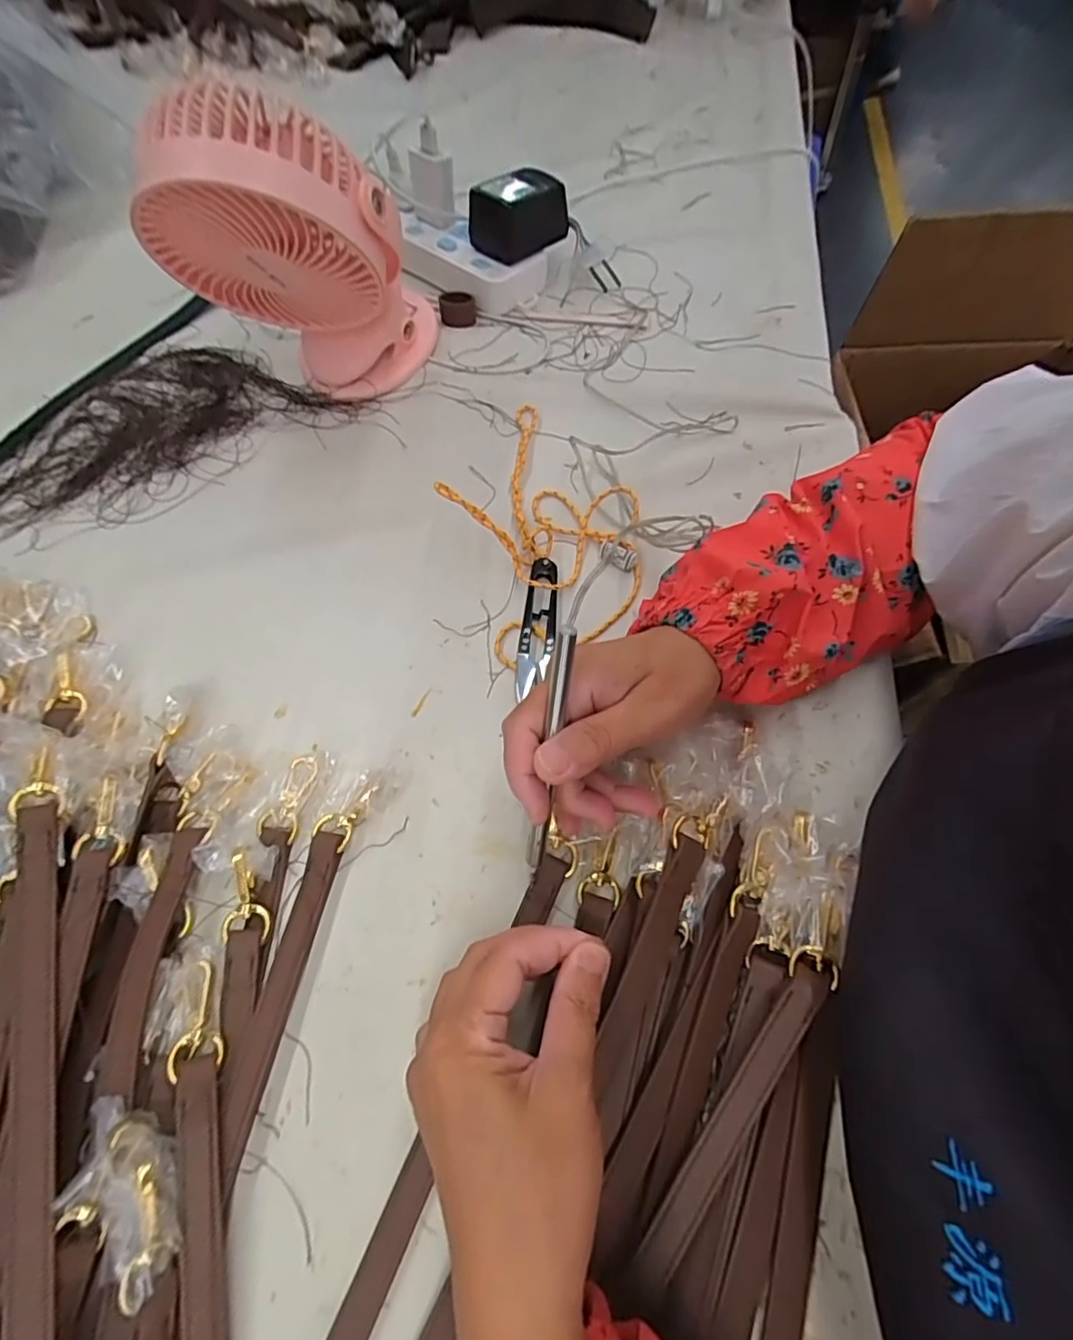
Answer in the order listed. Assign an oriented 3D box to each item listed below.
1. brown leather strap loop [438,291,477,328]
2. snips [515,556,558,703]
[{"bbox_3d":[-0.066,-0.304,0.485,0.030,0.019,0.023,-3,64,-1],"label":"brown leather strap loop"},{"bbox_3d":[0.001,-0.029,0.365,0.021,0.011,0.095,6,64,3],"label":"snips"}]

